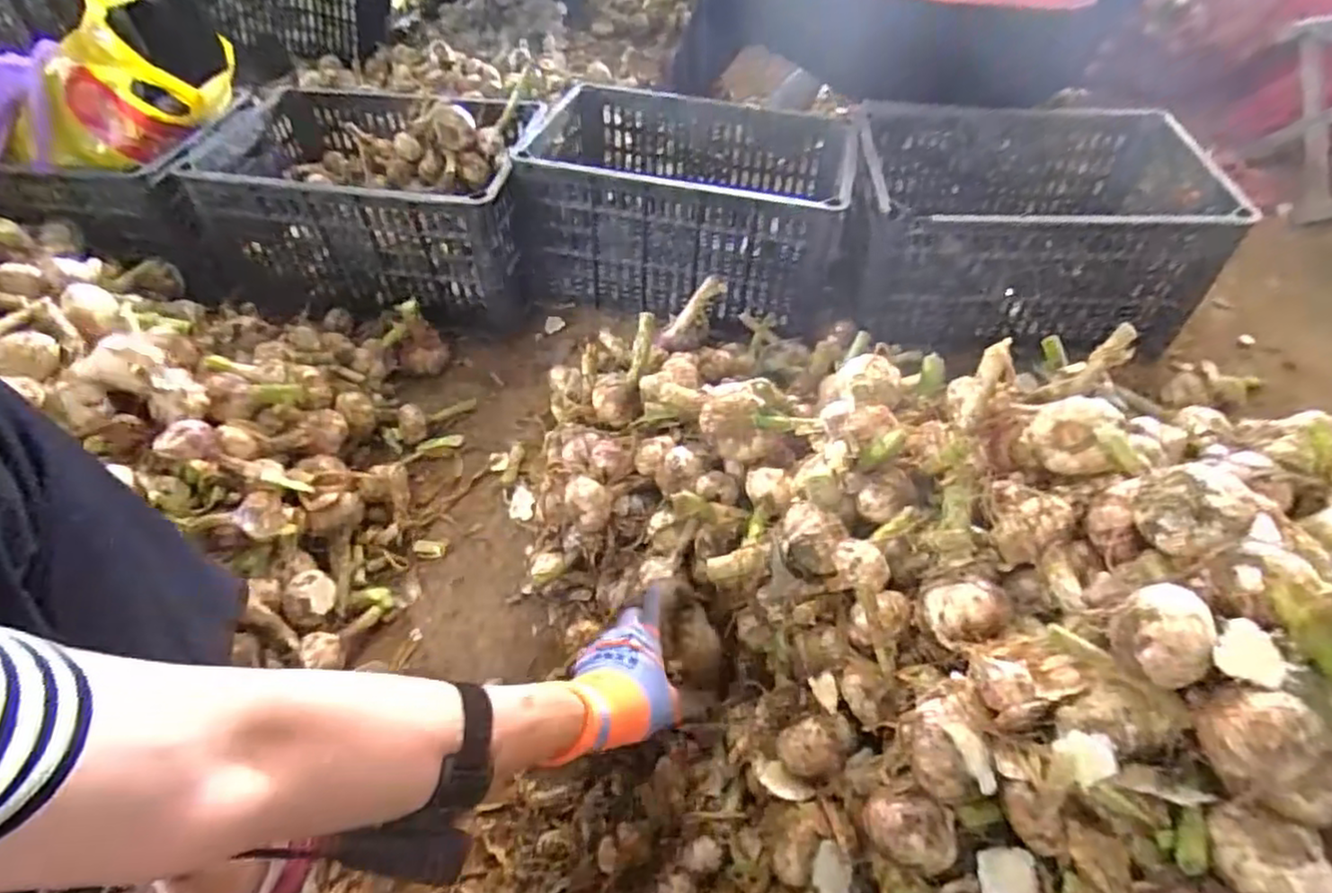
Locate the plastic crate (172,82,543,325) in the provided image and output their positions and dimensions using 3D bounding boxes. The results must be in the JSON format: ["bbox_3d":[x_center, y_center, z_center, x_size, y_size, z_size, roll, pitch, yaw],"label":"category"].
[{"bbox_3d":[-0.418,-0.356,1.005,0.440,0.226,0.291,6,49,3],"label":"plastic crate"}]

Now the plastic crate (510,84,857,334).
[{"bbox_3d":[0.039,-0.362,1.001,0.441,0.209,0.303,11,50,8],"label":"plastic crate"}]

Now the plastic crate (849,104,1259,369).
[{"bbox_3d":[0.506,-0.334,1.001,0.453,0.220,0.354,6,49,3],"label":"plastic crate"}]

